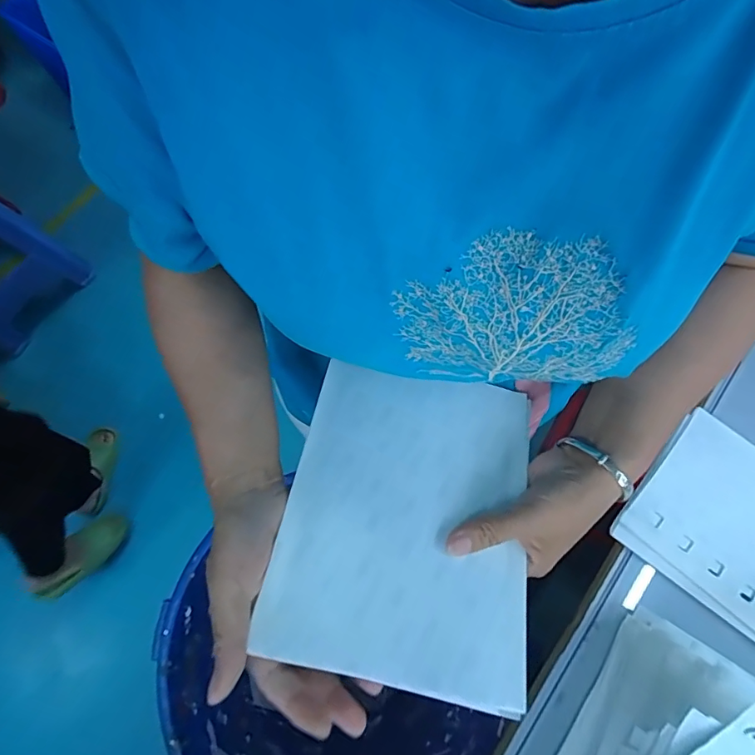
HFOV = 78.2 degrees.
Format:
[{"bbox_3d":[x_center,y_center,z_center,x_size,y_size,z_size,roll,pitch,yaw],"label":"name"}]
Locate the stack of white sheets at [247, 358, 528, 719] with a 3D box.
[{"bbox_3d":[0.024,0.091,0.333,0.167,0.012,0.215,12,55,1],"label":"stack of white sheets"}]

